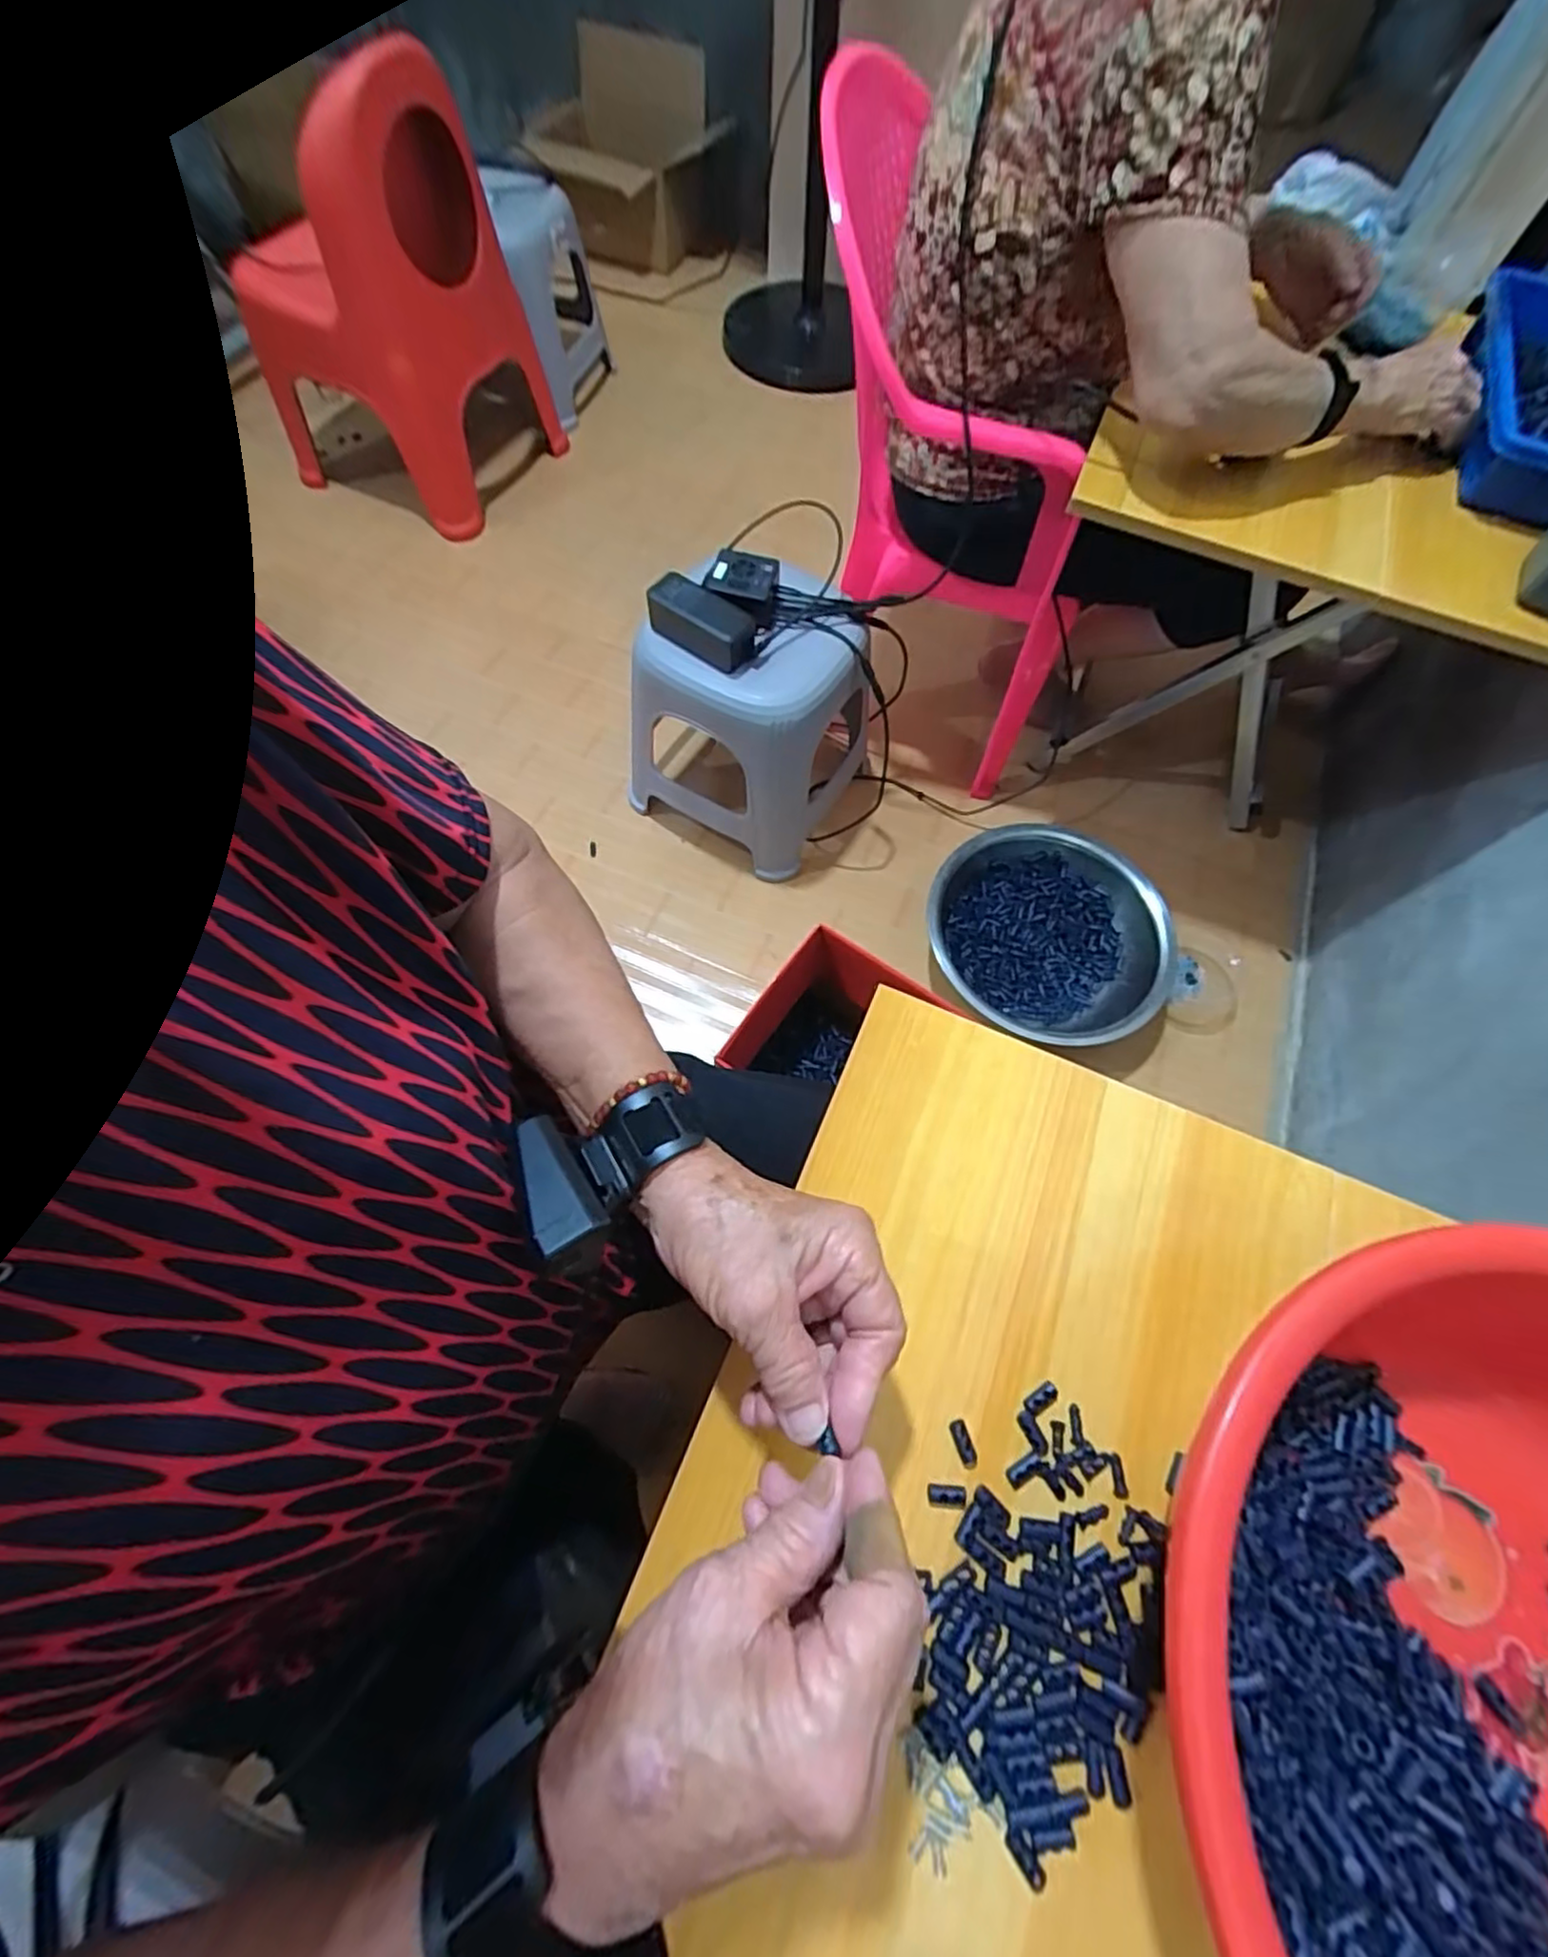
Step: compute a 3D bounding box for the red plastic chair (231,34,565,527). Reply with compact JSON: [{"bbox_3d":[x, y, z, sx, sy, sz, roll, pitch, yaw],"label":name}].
[{"bbox_3d":[-0.672,-1.161,1.203,0.427,0.515,0.372,23,68,8],"label":"red plastic chair"}]

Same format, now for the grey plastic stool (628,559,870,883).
[{"bbox_3d":[-0.029,-0.353,0.972,0.285,0.336,0.272,29,69,10],"label":"grey plastic stool"}]

